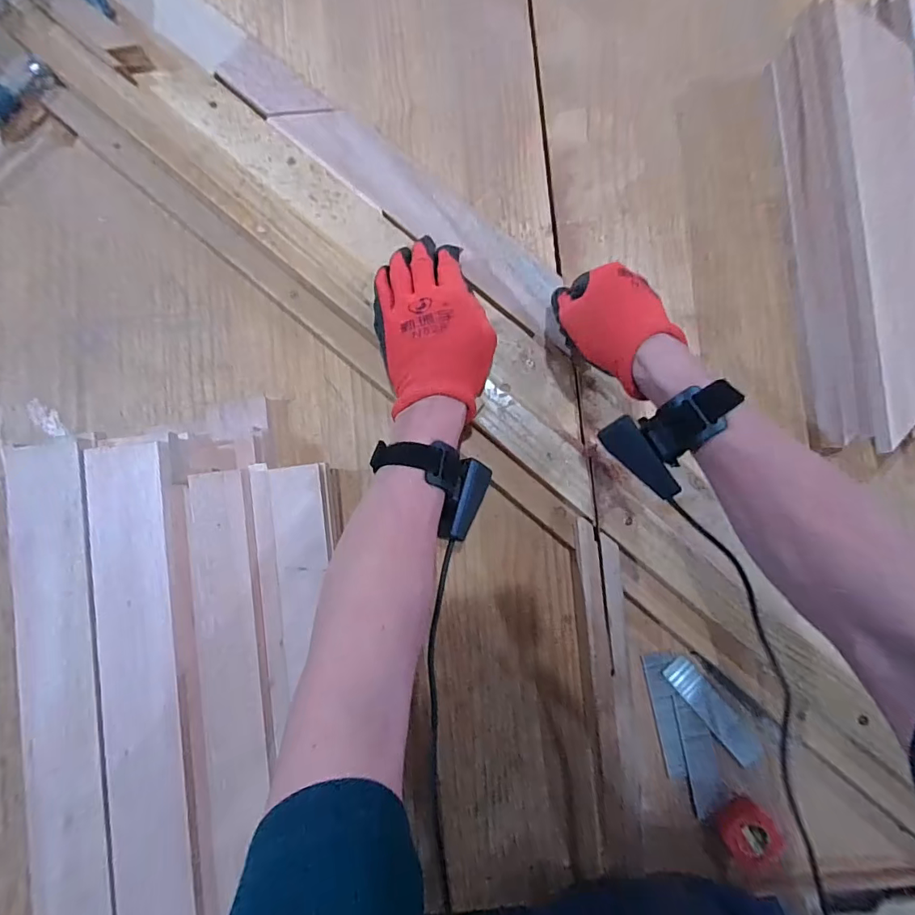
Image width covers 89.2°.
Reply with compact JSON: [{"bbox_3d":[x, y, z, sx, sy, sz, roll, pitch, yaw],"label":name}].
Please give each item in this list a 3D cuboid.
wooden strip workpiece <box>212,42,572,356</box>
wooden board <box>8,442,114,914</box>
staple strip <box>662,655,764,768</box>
[{"bbox_3d":[-0.025,-0.246,0.470,0.355,0.010,0.072,38,78,4],"label":"wooden strip workpiece"},{"bbox_3d":[-0.303,0.205,0.360,0.056,0.009,0.432,-9,86,0],"label":"wooden board"},{"bbox_3d":[0.244,0.241,0.440,0.029,0.004,0.115,-41,86,-2],"label":"staple strip"}]

